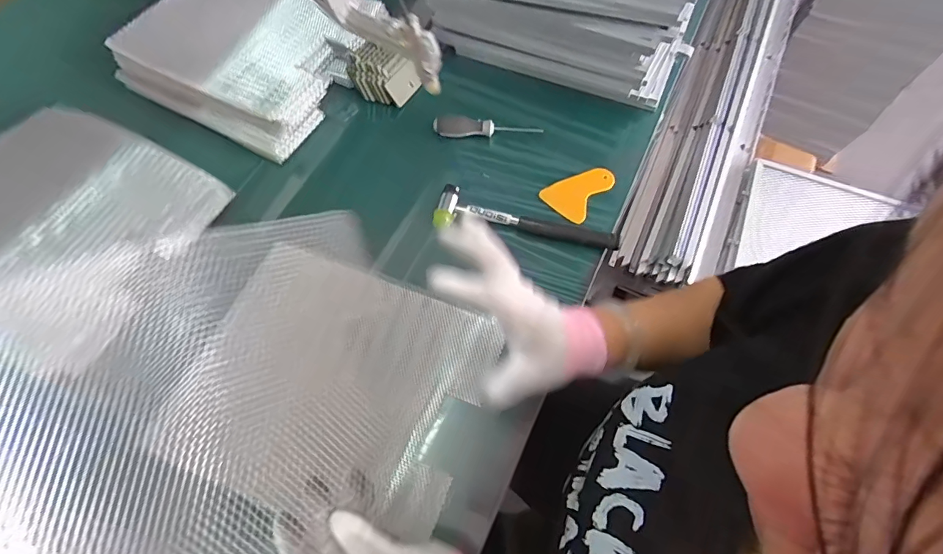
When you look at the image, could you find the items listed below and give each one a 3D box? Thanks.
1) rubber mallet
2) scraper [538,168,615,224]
[{"bbox_3d":[0.073,-0.072,0.600,0.243,0.027,0.055,12,65,7],"label":"rubber mallet"},{"bbox_3d":[0.153,-0.128,0.637,0.069,0.009,0.101,38,73,13],"label":"scraper"}]

